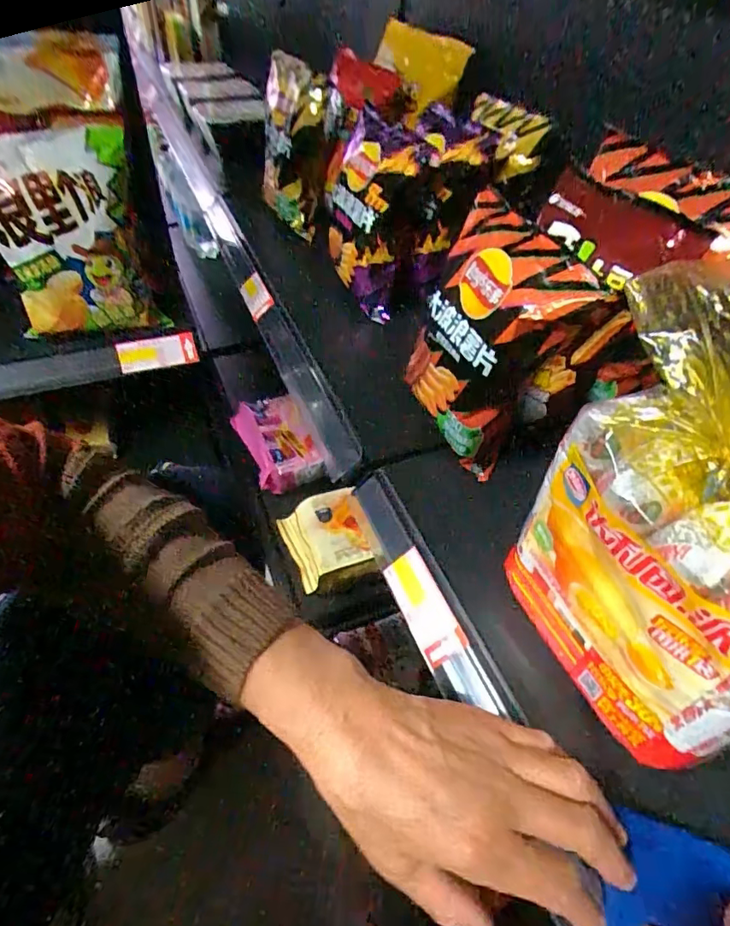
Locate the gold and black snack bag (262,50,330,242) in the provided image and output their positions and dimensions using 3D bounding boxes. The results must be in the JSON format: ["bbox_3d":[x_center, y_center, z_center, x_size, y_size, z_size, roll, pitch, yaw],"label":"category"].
[{"bbox_3d":[-0.107,-0.503,0.847,0.160,0.244,0.079,37,55,26],"label":"gold and black snack bag"}]

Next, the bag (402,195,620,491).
[{"bbox_3d":[0.104,-0.115,0.470,0.074,0.181,0.169,-15,50,-17],"label":"bag"}]

